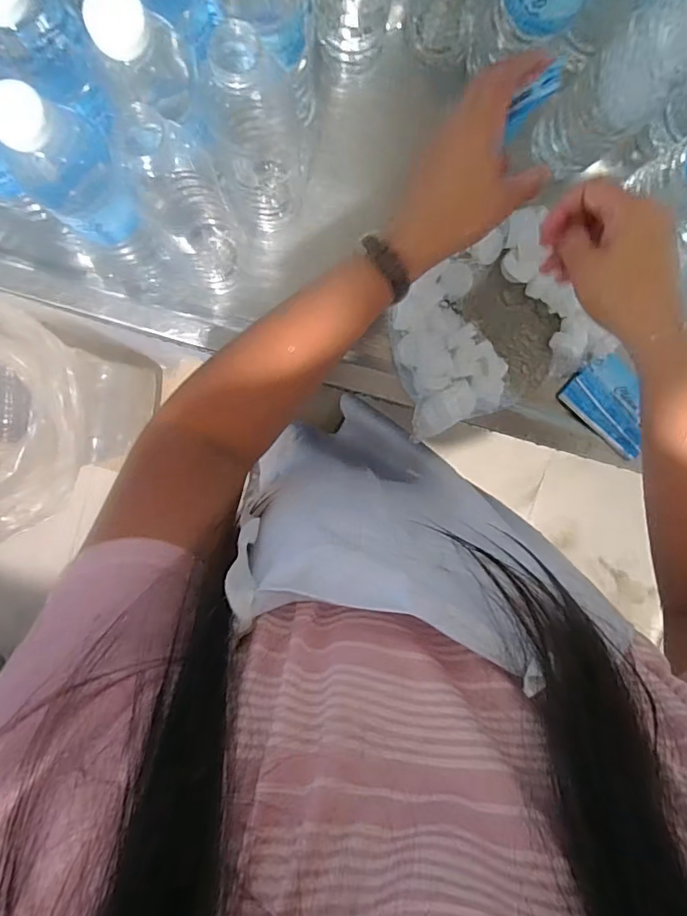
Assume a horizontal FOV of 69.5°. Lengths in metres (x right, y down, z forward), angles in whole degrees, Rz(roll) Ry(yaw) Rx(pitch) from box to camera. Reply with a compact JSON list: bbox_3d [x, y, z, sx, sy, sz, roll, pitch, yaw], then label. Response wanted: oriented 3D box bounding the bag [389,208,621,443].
[{"bbox_3d":[0.127,-0.121,0.464,0.185,0.043,0.160,-33,98,1],"label":"bag"}]

